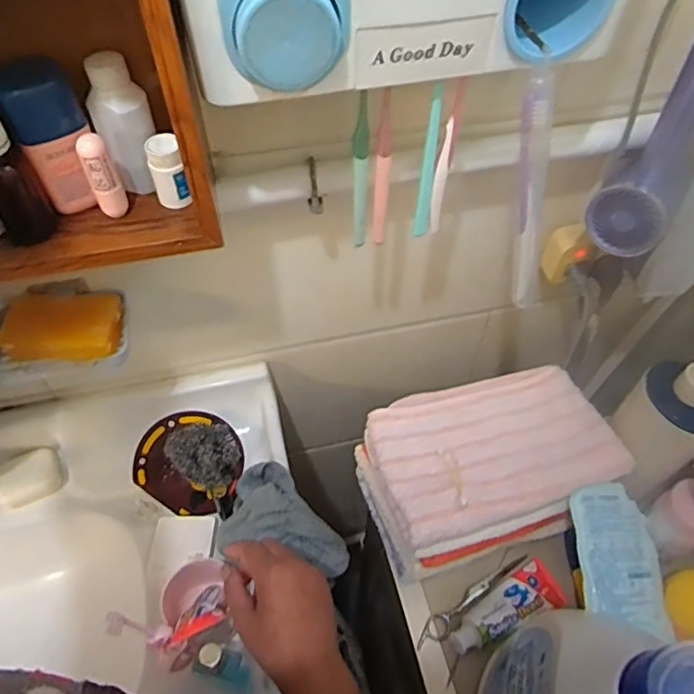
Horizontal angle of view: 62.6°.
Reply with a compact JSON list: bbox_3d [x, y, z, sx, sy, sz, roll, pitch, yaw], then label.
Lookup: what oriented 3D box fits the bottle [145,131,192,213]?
[{"bbox_3d":[-0.142,-0.138,0.452,0.025,0.051,0.027,-17,55,-13],"label":"bottle"}]

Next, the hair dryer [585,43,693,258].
[{"bbox_3d":[0.293,-0.190,0.521,0.074,0.204,0.113,29,58,19],"label":"hair dryer"}]

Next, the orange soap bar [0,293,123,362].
[{"bbox_3d":[-0.285,-0.023,0.578,0.106,0.023,0.074,0,53,-1],"label":"orange soap bar"}]

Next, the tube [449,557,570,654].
[{"bbox_3d":[0.171,0.275,0.599,0.137,0.026,0.052,-18,54,-30],"label":"tube"}]

